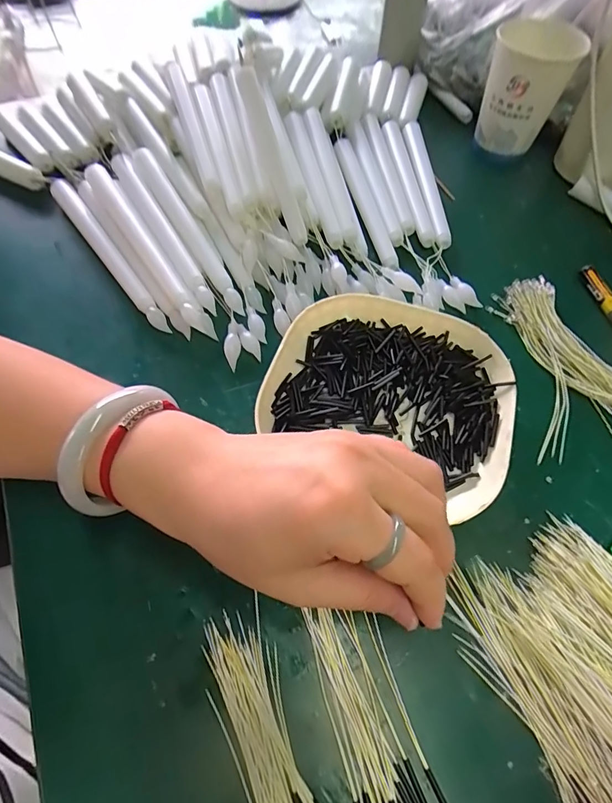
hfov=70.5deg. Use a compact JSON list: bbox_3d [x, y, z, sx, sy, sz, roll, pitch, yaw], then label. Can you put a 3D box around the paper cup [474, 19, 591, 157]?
[{"bbox_3d":[0.186,-0.269,0.373,0.067,0.085,0.061,1,61,-1],"label":"paper cup"}]

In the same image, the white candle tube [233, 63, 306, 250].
[{"bbox_3d":[-0.025,-0.185,0.325,0.015,0.021,0.151,-17,84,-11],"label":"white candle tube"}]

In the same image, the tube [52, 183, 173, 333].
[{"bbox_3d":[-0.148,-0.112,0.323,0.015,0.014,0.175,-33,67,-18],"label":"tube"}]

